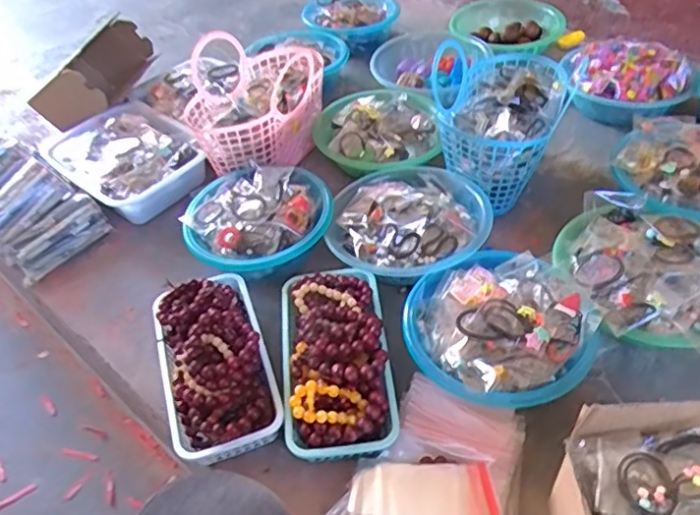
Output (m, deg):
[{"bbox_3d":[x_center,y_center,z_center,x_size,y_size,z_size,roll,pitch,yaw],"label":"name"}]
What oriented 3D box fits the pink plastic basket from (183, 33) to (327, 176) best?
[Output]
[{"bbox_3d":[-0.162,-0.263,0.999,0.183,0.175,0.239,21,51,24],"label":"pink plastic basket"}]

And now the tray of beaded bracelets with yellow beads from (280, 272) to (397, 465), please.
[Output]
[{"bbox_3d":[-0.020,0.111,0.727,0.130,0.071,0.250,-7,45,-1],"label":"tray of beaded bracelets with yellow beads"}]

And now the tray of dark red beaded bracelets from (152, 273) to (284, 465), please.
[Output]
[{"bbox_3d":[-0.173,0.126,0.744,0.130,0.110,0.252,-17,46,-10],"label":"tray of dark red beaded bracelets"}]

